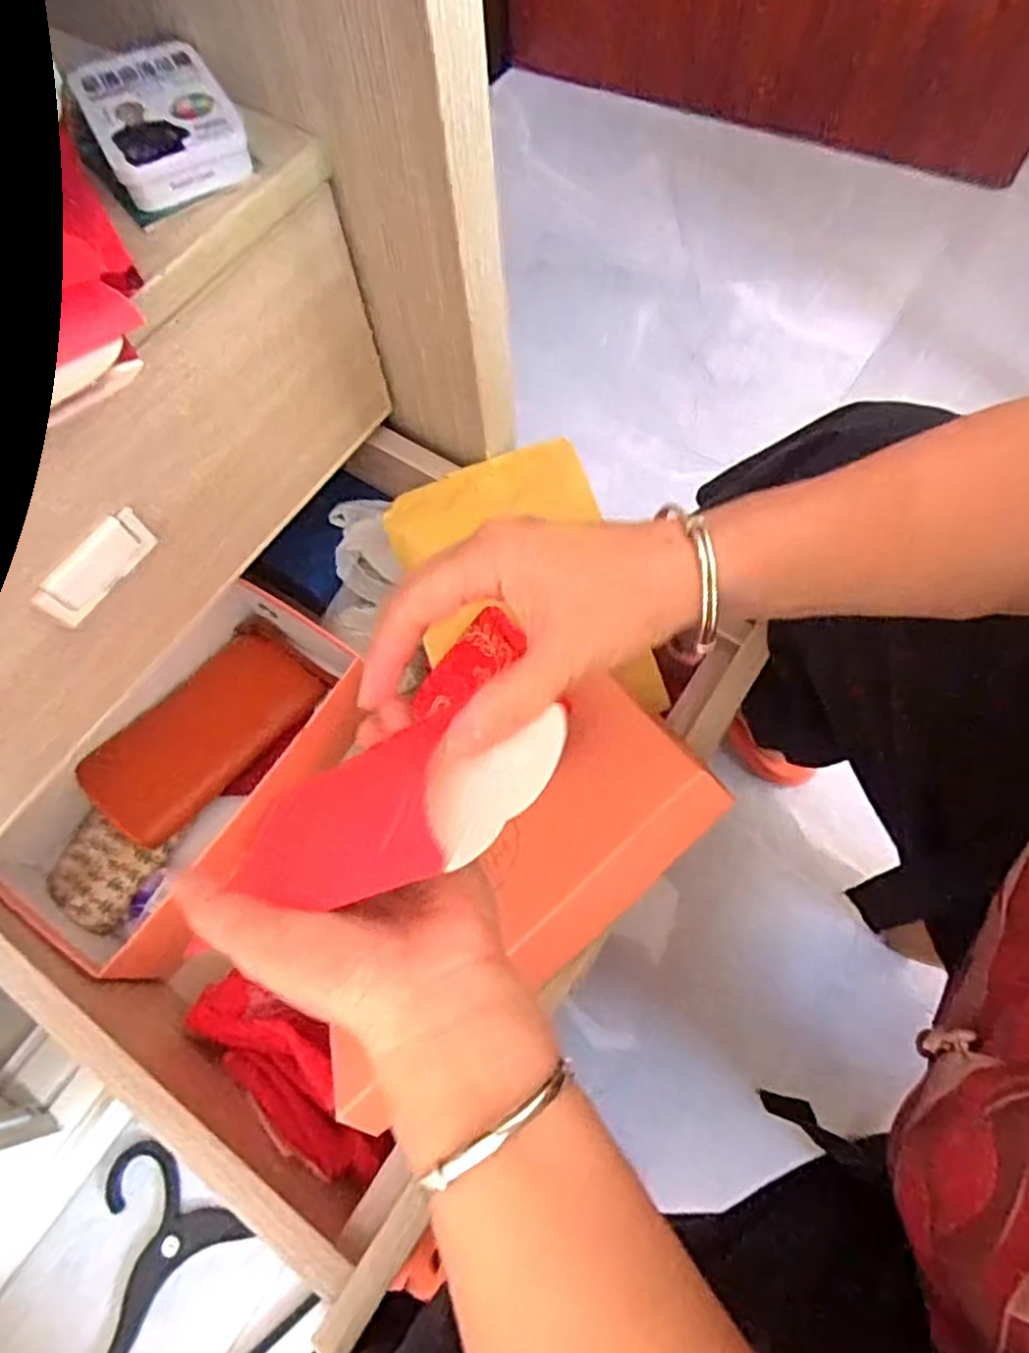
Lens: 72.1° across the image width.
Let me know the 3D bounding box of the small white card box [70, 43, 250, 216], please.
[{"bbox_3d":[-0.182,-0.289,0.367,0.067,0.026,0.087,-27,68,-8],"label":"small white card box"}]

